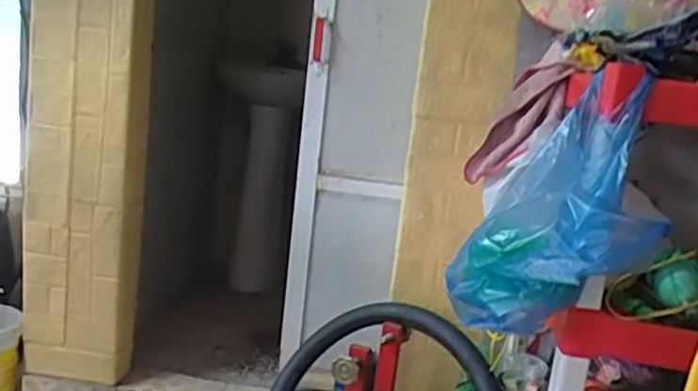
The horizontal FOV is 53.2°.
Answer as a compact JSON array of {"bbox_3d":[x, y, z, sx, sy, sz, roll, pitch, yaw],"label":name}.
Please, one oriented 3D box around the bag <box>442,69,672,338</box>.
[{"bbox_3d":[0.306,0.029,0.996,0.265,0.326,0.179,13,12,29],"label":"bag"}]

